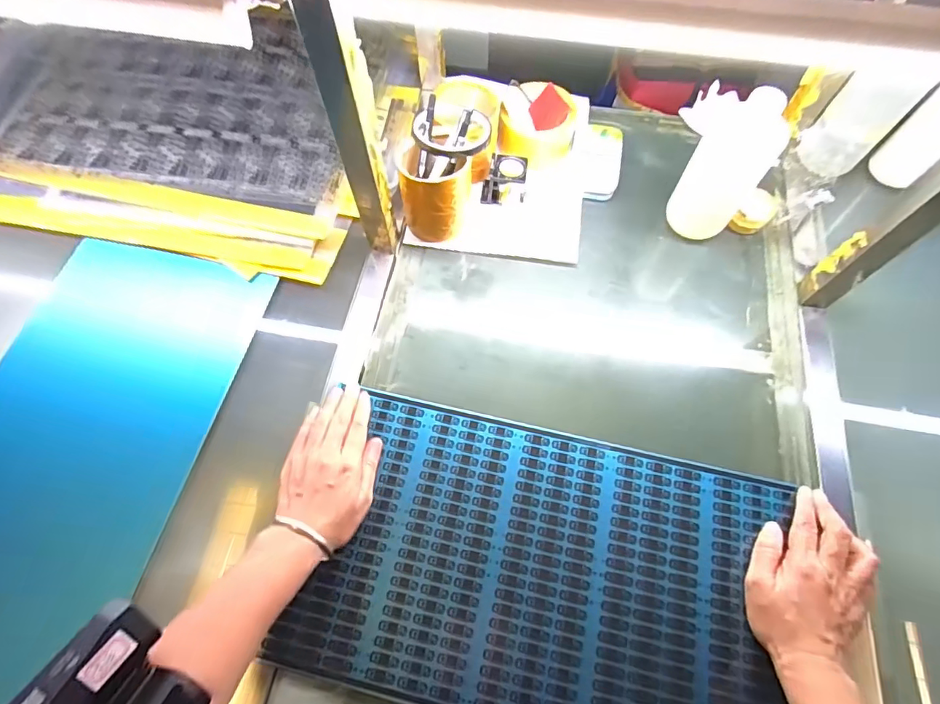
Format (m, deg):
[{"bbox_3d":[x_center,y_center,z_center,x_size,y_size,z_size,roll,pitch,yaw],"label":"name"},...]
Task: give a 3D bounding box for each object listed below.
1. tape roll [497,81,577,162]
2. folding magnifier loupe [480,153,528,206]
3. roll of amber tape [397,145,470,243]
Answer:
[{"bbox_3d":[0.088,-0.297,0.617,0.093,0.054,0.087,0,67,0],"label":"tape roll"},{"bbox_3d":[0.042,-0.212,0.584,0.052,0.046,0.042,5,67,2],"label":"folding magnifier loupe"},{"bbox_3d":[-0.042,-0.180,0.545,0.076,0.097,0.065,21,68,8],"label":"roll of amber tape"}]

